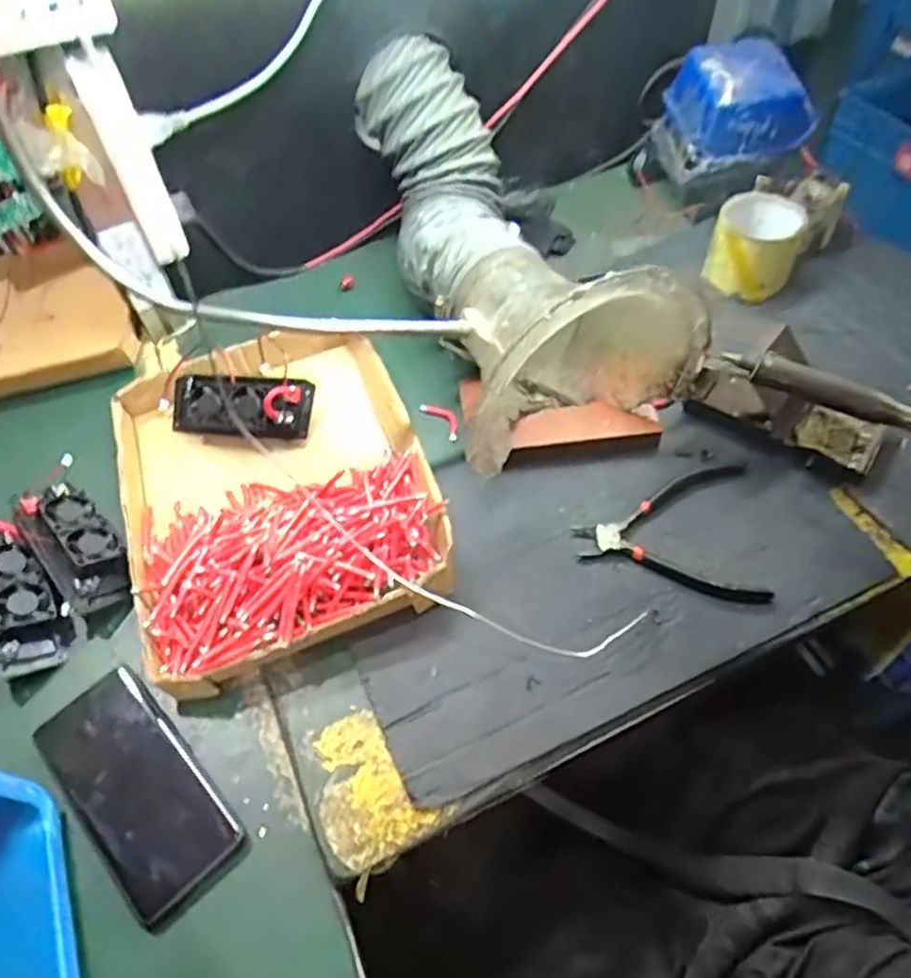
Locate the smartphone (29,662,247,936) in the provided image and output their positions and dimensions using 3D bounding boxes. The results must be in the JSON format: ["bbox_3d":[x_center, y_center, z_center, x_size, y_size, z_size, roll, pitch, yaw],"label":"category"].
[{"bbox_3d":[-0.221,0.202,0.487,0.077,0.007,0.164,-39,61,-21],"label":"smartphone"}]

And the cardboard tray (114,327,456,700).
[{"bbox_3d":[-0.157,-0.018,0.602,0.247,0.045,0.327,-19,55,-9],"label":"cardboard tray"}]

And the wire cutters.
[{"bbox_3d":[0.170,0.034,0.573,0.142,0.009,0.125,-2,54,3],"label":"wire cutters"}]

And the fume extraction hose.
[{"bbox_3d":[0.041,-0.227,0.650,0.198,0.185,0.411,-18,55,-8],"label":"fume extraction hose"}]

